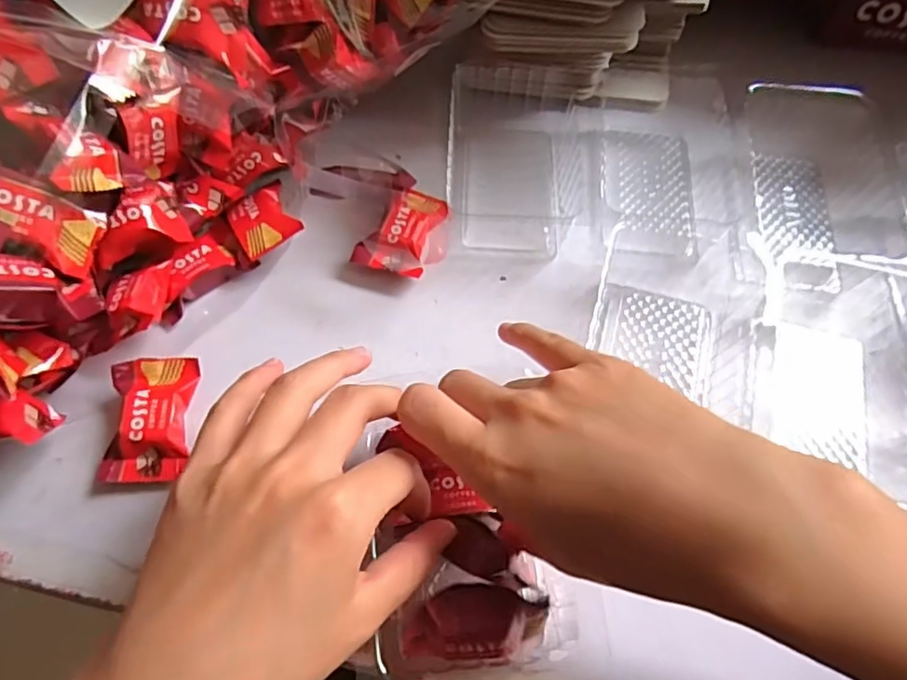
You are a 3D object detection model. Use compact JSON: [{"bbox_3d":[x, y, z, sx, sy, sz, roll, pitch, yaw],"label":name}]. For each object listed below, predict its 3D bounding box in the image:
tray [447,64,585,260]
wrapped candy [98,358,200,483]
[{"bbox_3d":[0.037,-0.104,0.346,0.087,0.030,0.114,2,64,-1],"label":"tray"},{"bbox_3d":[-0.142,0.037,0.278,0.036,0.017,0.057,-1,64,-3],"label":"wrapped candy"}]

